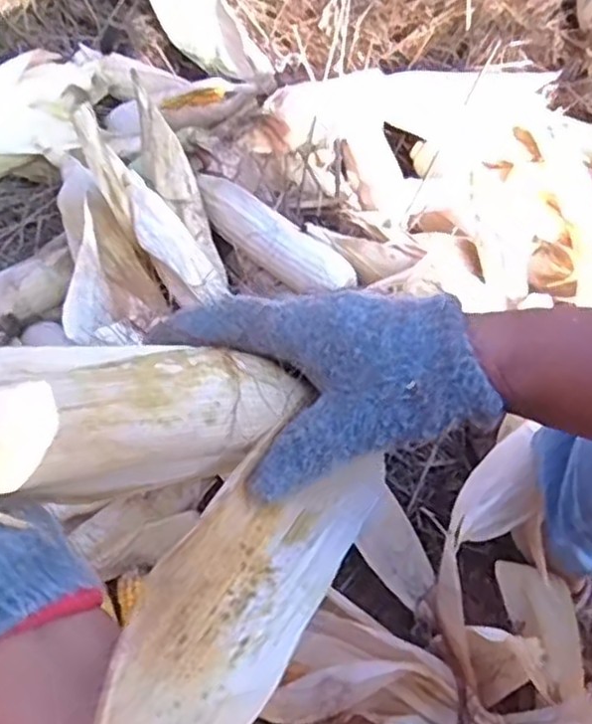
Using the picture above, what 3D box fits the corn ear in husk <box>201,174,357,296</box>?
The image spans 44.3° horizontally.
[{"bbox_3d":[-0.031,-0.140,0.801,0.209,0.042,0.053,38,72,13],"label":"corn ear in husk"}]

